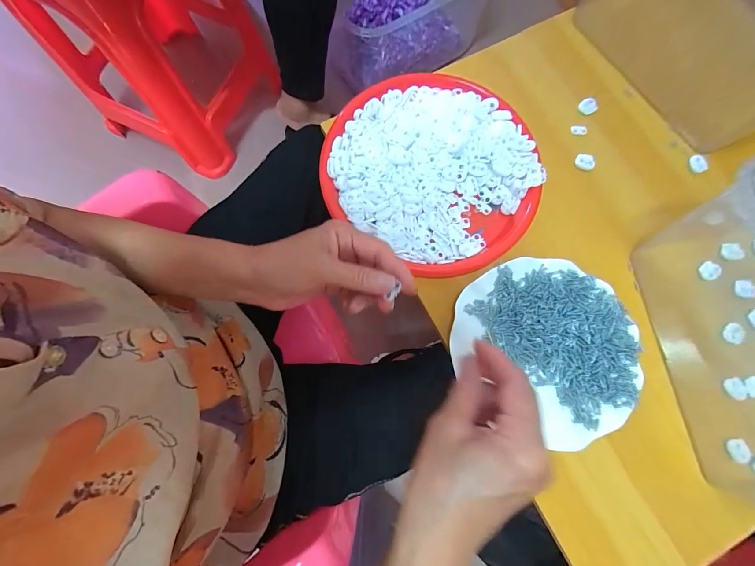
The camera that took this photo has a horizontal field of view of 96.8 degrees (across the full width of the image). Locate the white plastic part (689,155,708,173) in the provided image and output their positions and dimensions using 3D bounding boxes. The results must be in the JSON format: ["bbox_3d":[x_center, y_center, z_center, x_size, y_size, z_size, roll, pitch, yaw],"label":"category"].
[{"bbox_3d":[0.383,-0.142,0.402,0.019,0.009,0.023,5,77,1],"label":"white plastic part"}]

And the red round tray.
[{"bbox_3d":[0.064,-0.128,0.372,0.225,0.035,0.210,0,77,0],"label":"red round tray"}]

